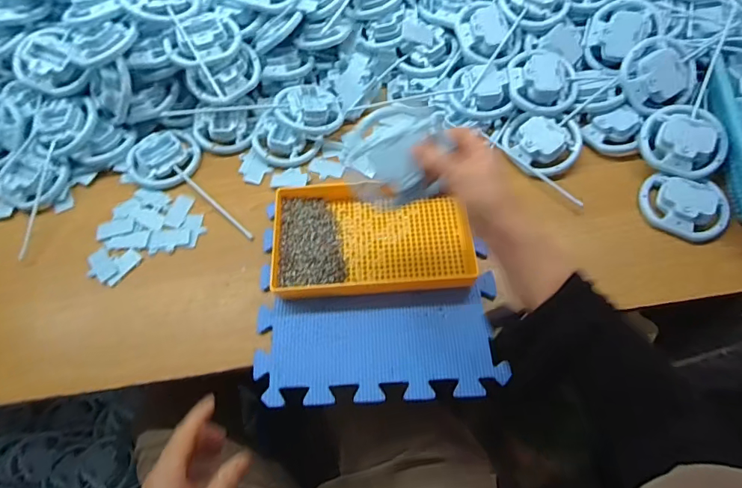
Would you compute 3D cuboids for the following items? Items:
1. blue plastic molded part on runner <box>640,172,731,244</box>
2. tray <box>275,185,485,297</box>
[{"bbox_3d":[0.405,-0.049,0.580,0.101,0.024,0.083,13,64,10],"label":"blue plastic molded part on runner"},{"bbox_3d":[0.002,-0.012,0.574,0.242,0.027,0.154,-5,62,1],"label":"tray"}]

